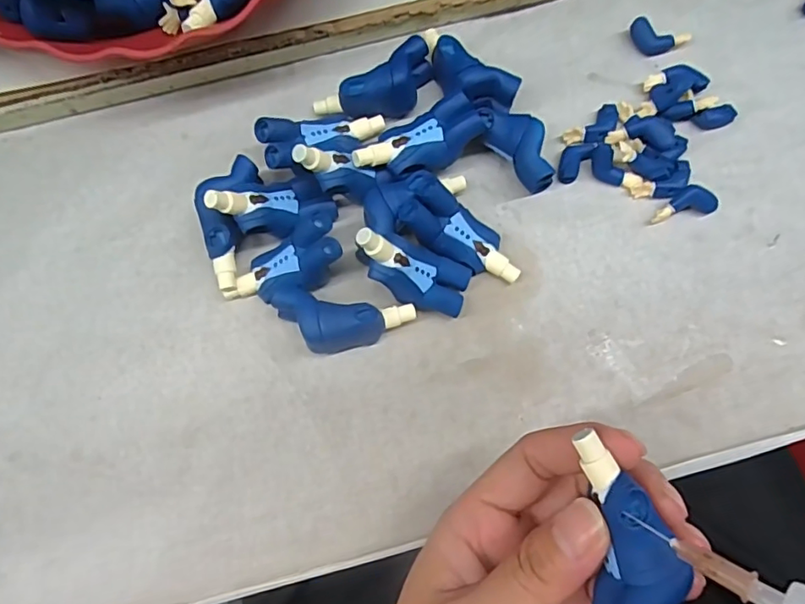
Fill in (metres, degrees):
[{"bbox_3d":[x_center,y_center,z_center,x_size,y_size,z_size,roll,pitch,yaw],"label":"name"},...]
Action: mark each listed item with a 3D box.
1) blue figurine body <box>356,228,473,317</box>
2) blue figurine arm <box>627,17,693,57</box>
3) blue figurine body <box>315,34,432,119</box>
[{"bbox_3d":[0.002,-0.013,0.222,0.056,0.013,0.023,28,78,-31],"label":"blue figurine body"},{"bbox_3d":[0.122,-0.126,0.259,0.028,0.008,0.012,21,80,6],"label":"blue figurine arm"},{"bbox_3d":[-0.011,-0.097,0.248,0.056,0.022,0.021,-28,79,-4],"label":"blue figurine body"}]

